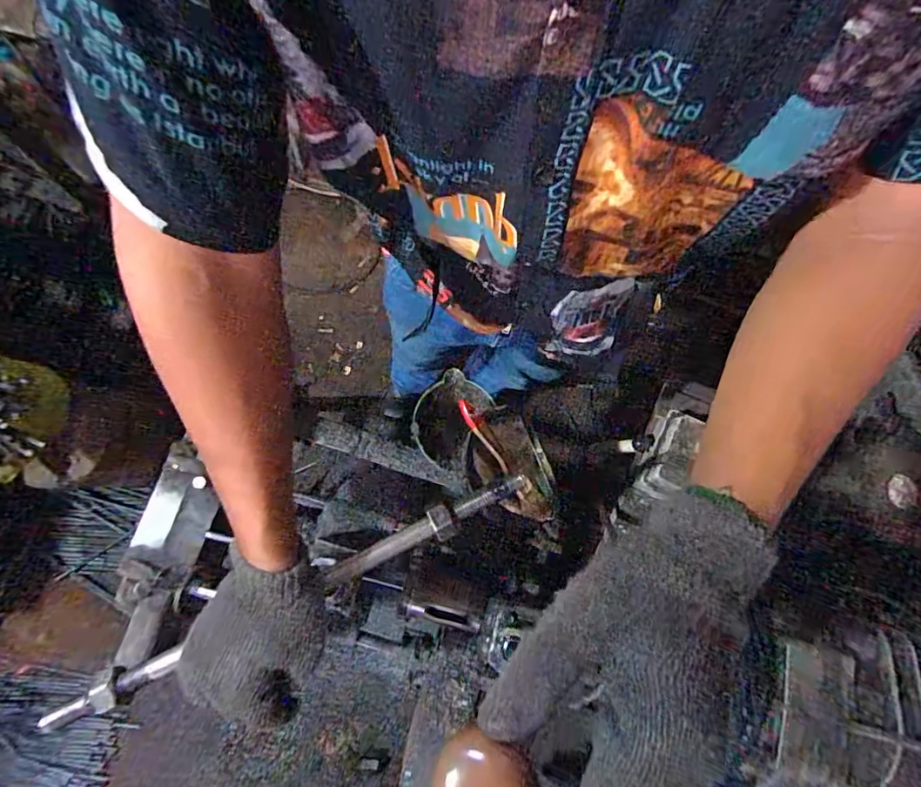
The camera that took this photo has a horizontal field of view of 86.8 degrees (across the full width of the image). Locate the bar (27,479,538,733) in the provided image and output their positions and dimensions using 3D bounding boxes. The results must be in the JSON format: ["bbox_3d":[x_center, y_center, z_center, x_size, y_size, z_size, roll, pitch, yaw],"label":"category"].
[{"bbox_3d":[-0.132,0.169,0.422,0.418,0.018,0.026,-24,76,-10],"label":"bar"}]

